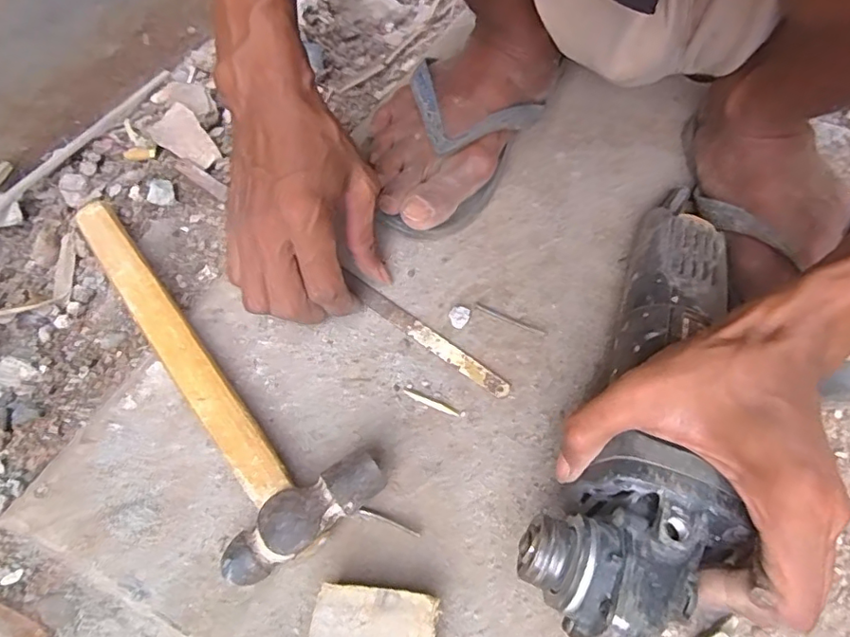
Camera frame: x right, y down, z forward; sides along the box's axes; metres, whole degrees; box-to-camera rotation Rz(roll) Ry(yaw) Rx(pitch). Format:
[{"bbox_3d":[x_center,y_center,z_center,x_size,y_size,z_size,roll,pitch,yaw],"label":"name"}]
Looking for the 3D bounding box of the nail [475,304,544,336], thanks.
[{"bbox_3d":[0.057,0.000,0.367,0.050,0.004,0.005,23,61,13],"label":"nail"}]

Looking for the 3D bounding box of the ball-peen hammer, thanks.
[{"bbox_3d":[-0.146,0.021,0.333,0.081,0.030,0.286,-37,66,-20],"label":"ball-peen hammer"}]

